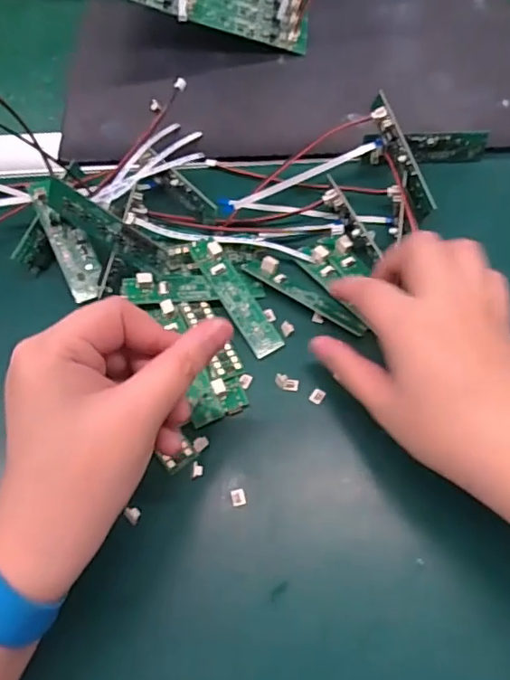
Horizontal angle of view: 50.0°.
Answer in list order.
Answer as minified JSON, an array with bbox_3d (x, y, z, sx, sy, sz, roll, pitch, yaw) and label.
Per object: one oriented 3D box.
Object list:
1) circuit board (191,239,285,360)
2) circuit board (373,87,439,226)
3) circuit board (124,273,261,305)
[{"bbox_3d":[-0.011,-0.026,0.325,0.018,0.007,0.081,-30,78,-13],"label":"circuit board"},{"bbox_3d":[0.092,-0.115,0.346,0.010,0.017,0.082,-23,91,-10],"label":"circuit board"},{"bbox_3d":[-0.036,-0.031,0.324,0.082,0.007,0.017,-4,69,-10],"label":"circuit board"}]

